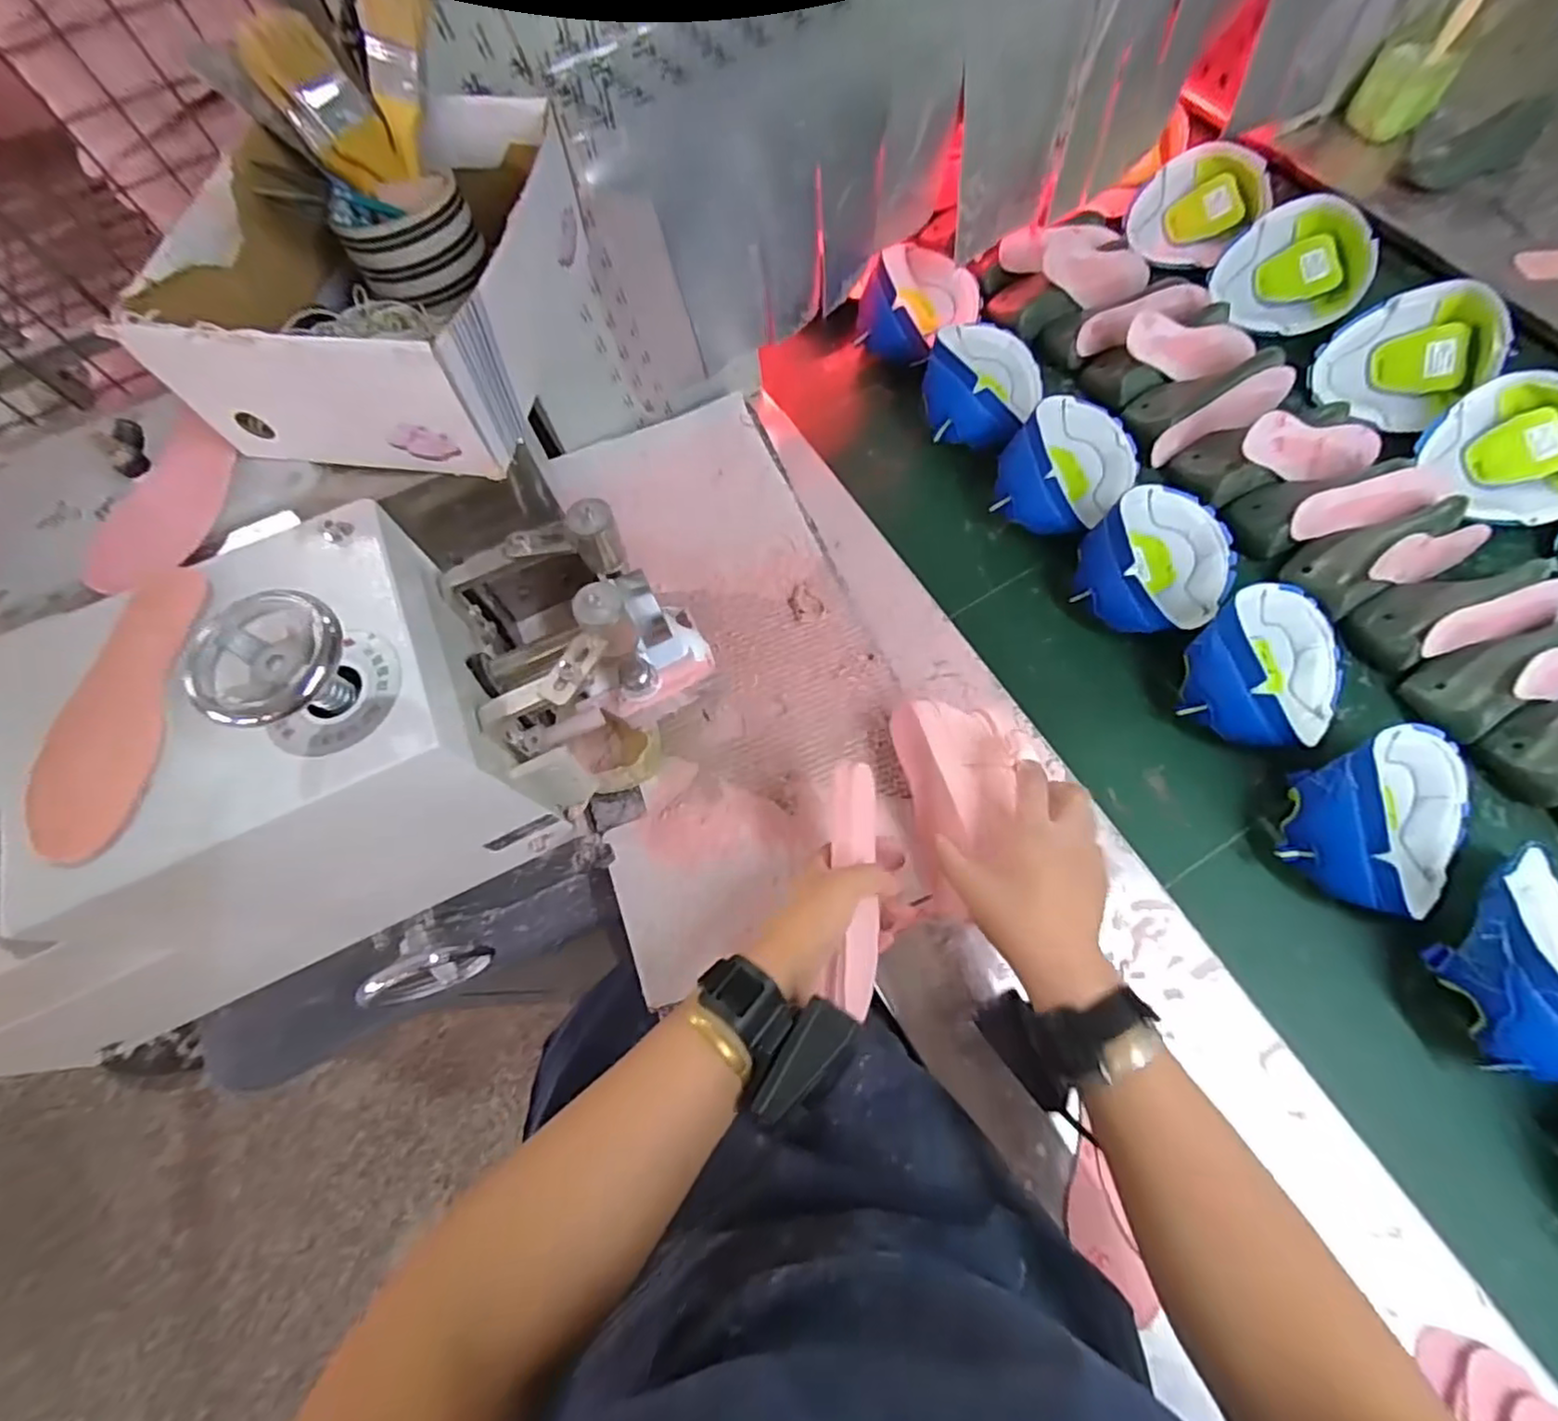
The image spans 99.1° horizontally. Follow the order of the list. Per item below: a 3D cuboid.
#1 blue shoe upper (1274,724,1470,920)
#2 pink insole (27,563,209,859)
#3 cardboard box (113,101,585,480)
[{"bbox_3d":[0.491,0.086,0.523,0.172,0.077,0.131,-26,72,-3],"label":"blue shoe upper"},{"bbox_3d":[-0.331,-0.005,0.334,0.053,0.010,0.156,4,70,0],"label":"pink insole"},{"bbox_3d":[-0.235,-0.263,0.402,0.184,0.090,0.222,4,73,6],"label":"cardboard box"}]

